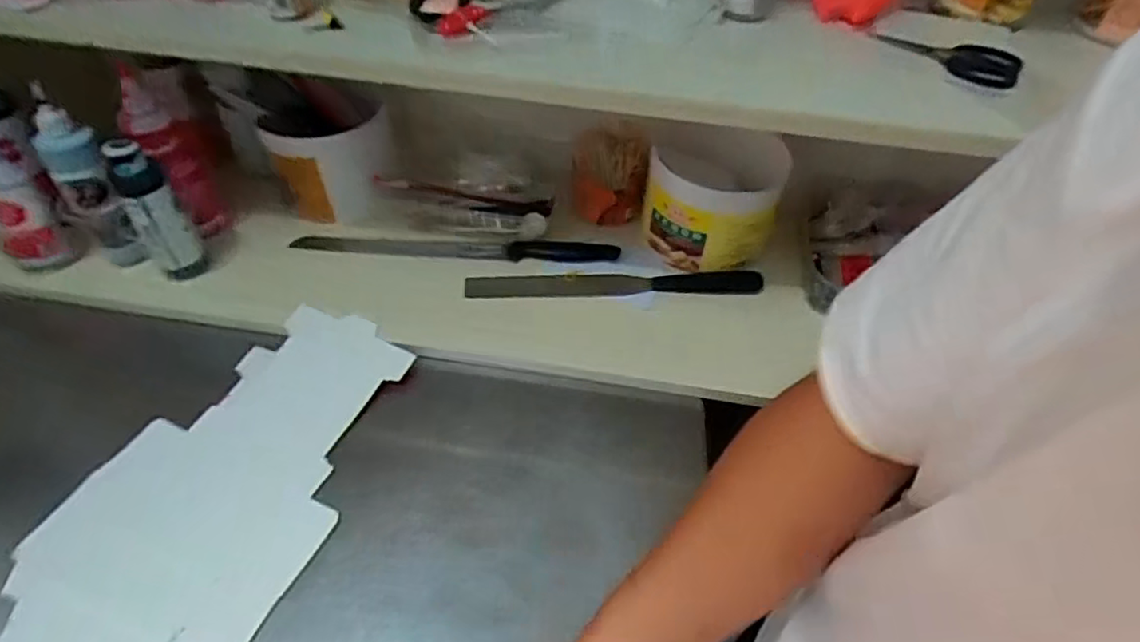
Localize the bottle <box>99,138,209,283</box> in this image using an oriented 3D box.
[{"bbox_3d":[-0.396,-0.100,0.616,0.043,0.163,0.035,-26,57,-25],"label":"bottle"}]

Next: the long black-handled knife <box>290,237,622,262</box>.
[{"bbox_3d":[-0.125,-0.085,0.717,0.357,0.018,0.031,2,50,-4],"label":"long black-handled knife"}]

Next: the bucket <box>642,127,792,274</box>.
[{"bbox_3d":[0.159,-0.147,0.727,0.138,0.131,0.144,11,50,4],"label":"bucket"}]

